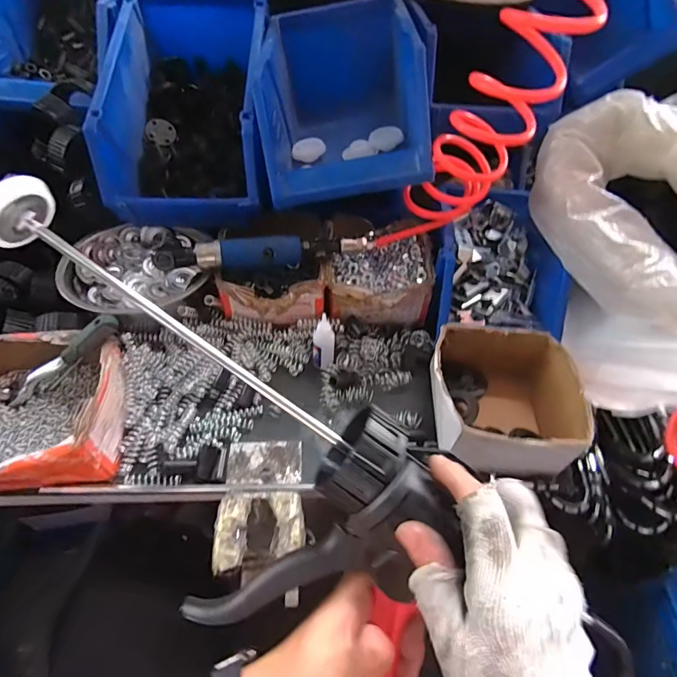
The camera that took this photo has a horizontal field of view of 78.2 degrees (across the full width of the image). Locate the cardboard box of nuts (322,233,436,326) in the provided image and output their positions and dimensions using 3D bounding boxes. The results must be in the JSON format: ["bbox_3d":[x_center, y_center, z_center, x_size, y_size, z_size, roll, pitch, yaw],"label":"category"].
[{"bbox_3d":[0.053,-0.088,0.570,0.138,0.060,0.134,4,48,-1],"label":"cardboard box of nuts"}]

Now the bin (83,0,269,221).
[{"bbox_3d":[-0.218,-0.353,0.618,0.224,0.188,0.380,1,48,-4],"label":"bin"}]

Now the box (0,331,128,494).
[{"bbox_3d":[-0.299,0.069,0.416,0.160,0.069,0.158,4,48,-1],"label":"box"}]

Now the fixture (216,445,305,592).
[{"bbox_3d":[-0.071,0.152,0.392,0.075,0.026,0.130,-2,49,-6],"label":"fixture"}]

